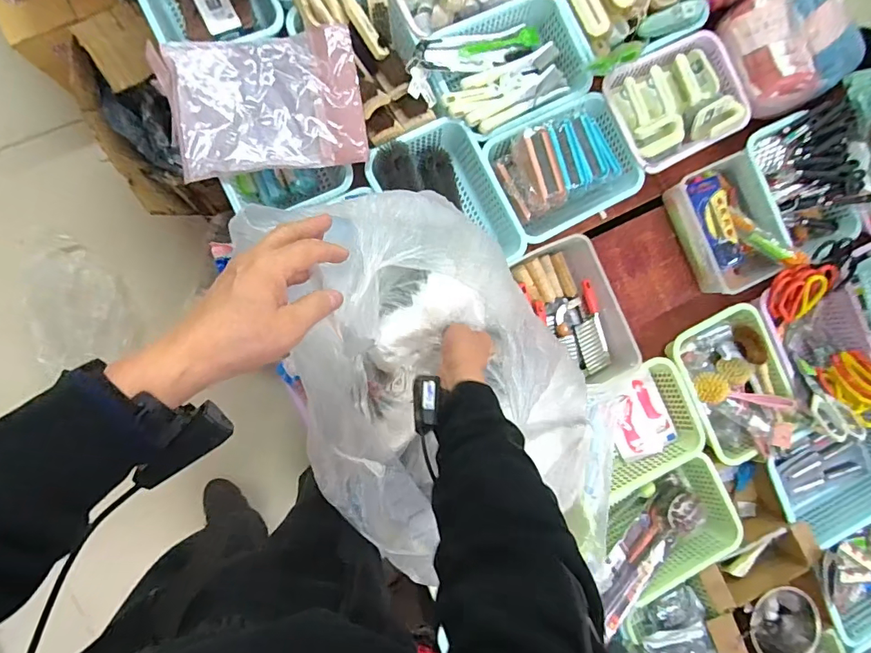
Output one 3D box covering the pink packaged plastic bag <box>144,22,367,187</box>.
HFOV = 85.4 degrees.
[{"bbox_3d":[-0.310,-0.406,0.854,0.342,0.037,0.248,-10,91,-10],"label":"pink packaged plastic bag"}]

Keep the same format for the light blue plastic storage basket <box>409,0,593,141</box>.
[{"bbox_3d":[0.144,-0.528,0.957,0.361,0.074,0.236,-32,94,-9],"label":"light blue plastic storage basket"}]

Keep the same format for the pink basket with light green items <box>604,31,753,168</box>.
[{"bbox_3d":[0.531,-0.492,1.031,0.320,0.064,0.235,-27,93,-9],"label":"pink basket with light green items"}]

